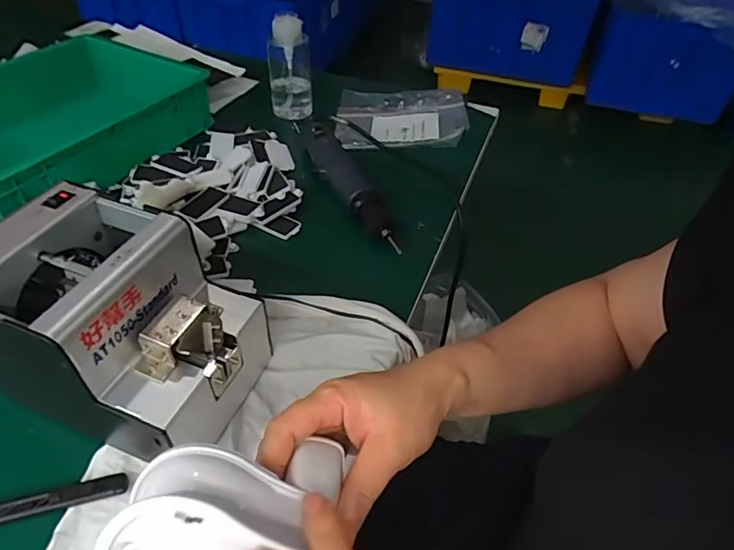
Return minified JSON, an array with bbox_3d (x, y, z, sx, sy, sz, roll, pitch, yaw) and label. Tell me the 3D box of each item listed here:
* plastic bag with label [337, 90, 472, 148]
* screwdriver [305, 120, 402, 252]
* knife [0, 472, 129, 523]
[{"bbox_3d":[0.053,-0.248,0.763,0.198,0.034,0.178,3,45,-1],"label":"plastic bag with label"},{"bbox_3d":[-0.025,-0.118,0.611,0.045,0.031,0.248,-14,48,-17],"label":"screwdriver"},{"bbox_3d":[-0.247,0.166,0.352,0.139,0.012,0.017,-10,46,-13],"label":"knife"}]

